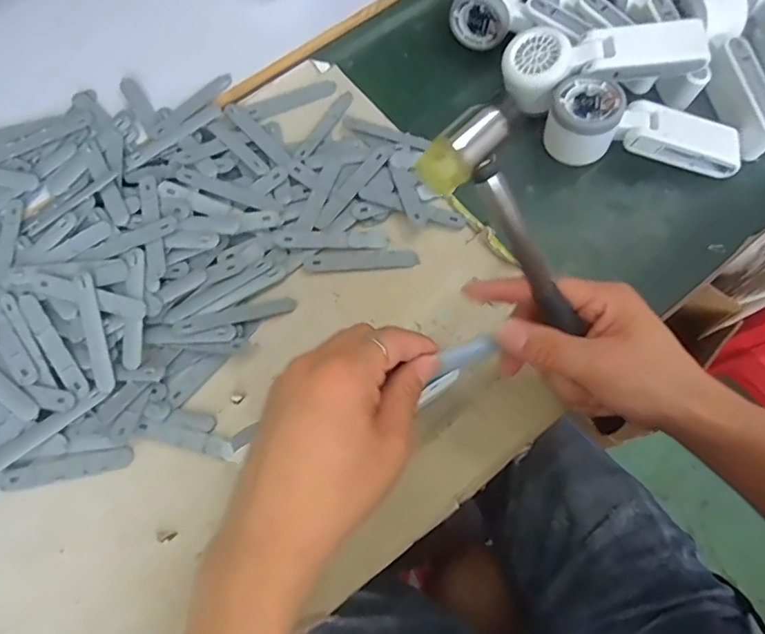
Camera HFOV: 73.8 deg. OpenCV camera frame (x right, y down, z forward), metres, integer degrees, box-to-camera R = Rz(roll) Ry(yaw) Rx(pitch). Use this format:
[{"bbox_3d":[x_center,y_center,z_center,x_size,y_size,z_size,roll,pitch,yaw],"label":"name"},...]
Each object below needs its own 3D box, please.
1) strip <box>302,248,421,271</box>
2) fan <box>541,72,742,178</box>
[{"bbox_3d":[-0.017,-0.049,0.441,0.094,0.004,0.019,-4,80,-4],"label":"strip"},{"bbox_3d":[0.229,-0.166,0.449,0.172,0.051,0.066,5,71,3],"label":"fan"}]

